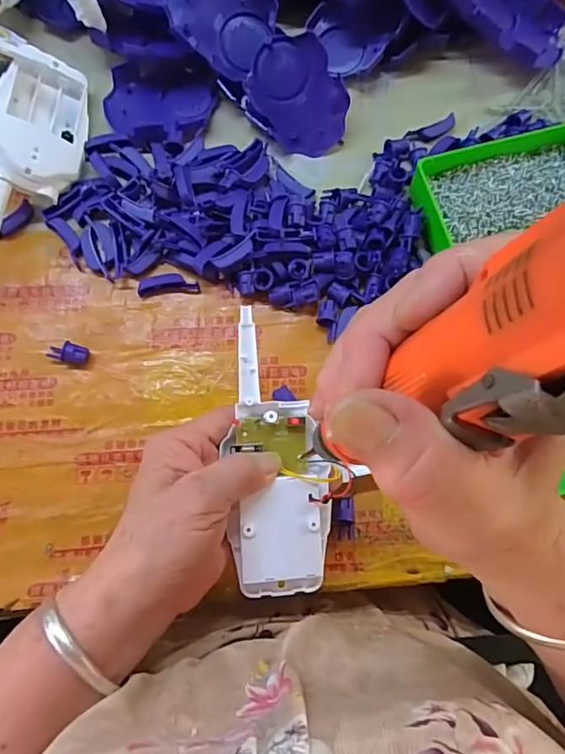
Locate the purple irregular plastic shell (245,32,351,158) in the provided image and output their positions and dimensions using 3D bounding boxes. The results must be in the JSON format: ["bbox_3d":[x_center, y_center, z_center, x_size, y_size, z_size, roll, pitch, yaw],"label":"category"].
[{"bbox_3d":[0.014,-0.215,0.388,0.064,0.011,0.083,-41,98,10],"label":"purple irregular plastic shell"}]

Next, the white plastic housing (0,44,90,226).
[{"bbox_3d":[-0.177,-0.159,0.363,0.064,0.030,0.157,7,71,-32],"label":"white plastic housing"}]

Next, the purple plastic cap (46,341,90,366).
[{"bbox_3d":[-0.147,-0.016,0.348,0.027,0.013,0.014,20,76,2],"label":"purple plastic cap"}]

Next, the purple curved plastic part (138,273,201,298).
[{"bbox_3d":[-0.082,-0.067,0.366,0.043,0.006,0.015,-5,77,-5],"label":"purple curved plastic part"}]

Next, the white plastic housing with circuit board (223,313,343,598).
[{"bbox_3d":[-0.003,0.044,0.299,0.061,0.018,0.162,-7,81,-2],"label":"white plastic housing with circuit board"}]

